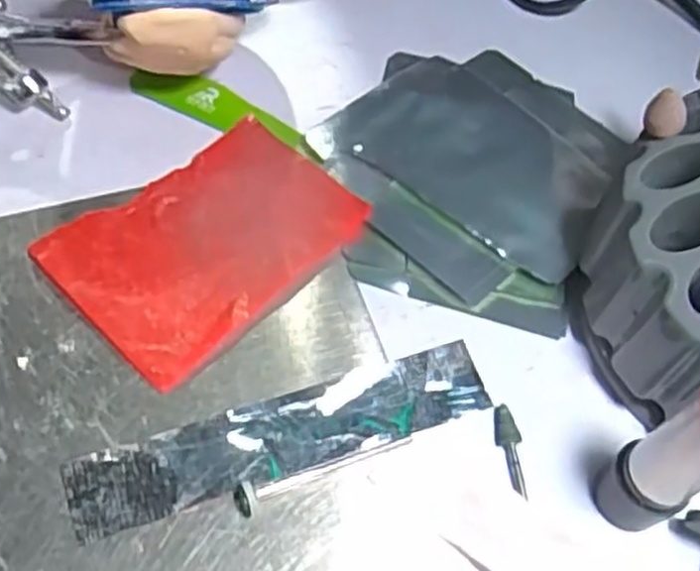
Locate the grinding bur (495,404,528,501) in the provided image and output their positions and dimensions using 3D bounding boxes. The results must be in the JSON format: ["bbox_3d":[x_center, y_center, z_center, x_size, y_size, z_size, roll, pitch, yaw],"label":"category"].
[{"bbox_3d":[0.042,0.043,0.205,0.006,0.005,0.025,-9,61,-10],"label":"grinding bur"}]

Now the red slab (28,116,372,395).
[{"bbox_3d":[-0.040,-0.014,0.230,0.082,0.004,0.058,-38,69,-23],"label":"red slab"}]

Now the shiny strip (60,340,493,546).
[{"bbox_3d":[-0.017,0.039,0.204,0.109,0.004,0.020,-16,62,-13],"label":"shiny strip"}]

